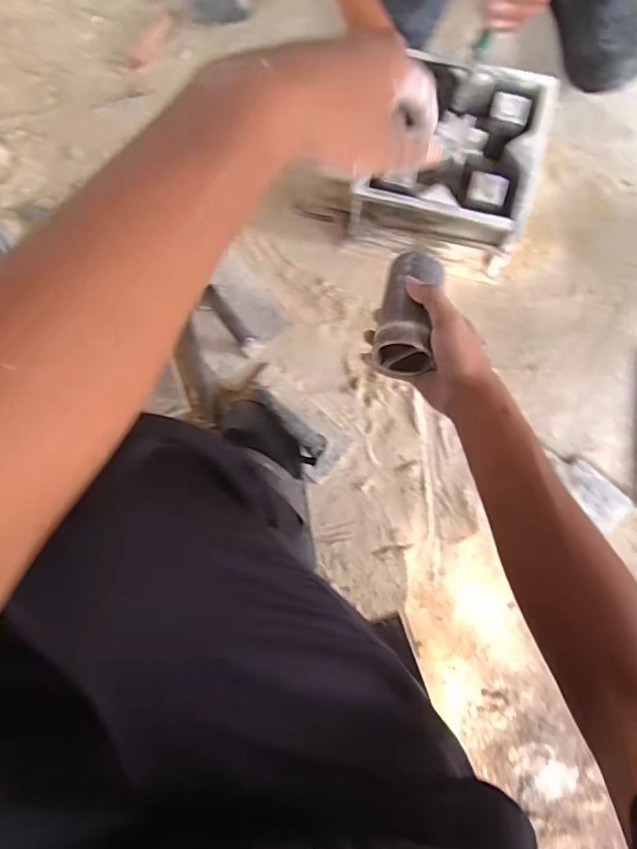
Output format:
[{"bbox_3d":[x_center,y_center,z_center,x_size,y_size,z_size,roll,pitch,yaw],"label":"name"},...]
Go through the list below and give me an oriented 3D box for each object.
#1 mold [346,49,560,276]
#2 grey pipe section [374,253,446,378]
[{"bbox_3d":[0.170,-0.360,0.674,0.244,0.135,0.216,14,85,4],"label":"mold"},{"bbox_3d":[0.088,-0.112,0.462,0.055,0.048,0.114,8,82,4],"label":"grey pipe section"}]

